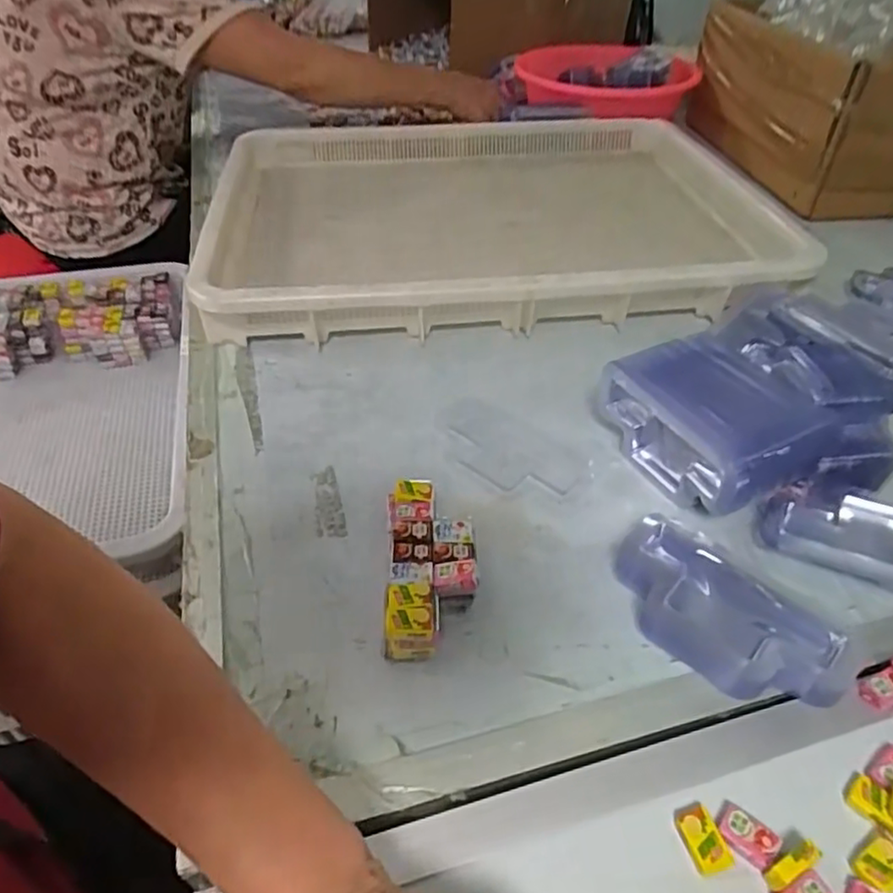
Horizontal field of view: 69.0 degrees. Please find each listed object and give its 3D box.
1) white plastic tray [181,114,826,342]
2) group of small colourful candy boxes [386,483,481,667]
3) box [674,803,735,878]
[{"bbox_3d":[0.064,-0.285,0.771,0.652,0.068,0.453,-5,43,-5],"label":"white plastic tray"},{"bbox_3d":[-0.010,0.078,0.412,0.053,0.039,0.114,-2,43,-1],"label":"group of small colourful candy boxes"},{"bbox_3d":[0.123,0.190,0.313,0.018,0.010,0.029,-14,45,-14],"label":"box"}]

